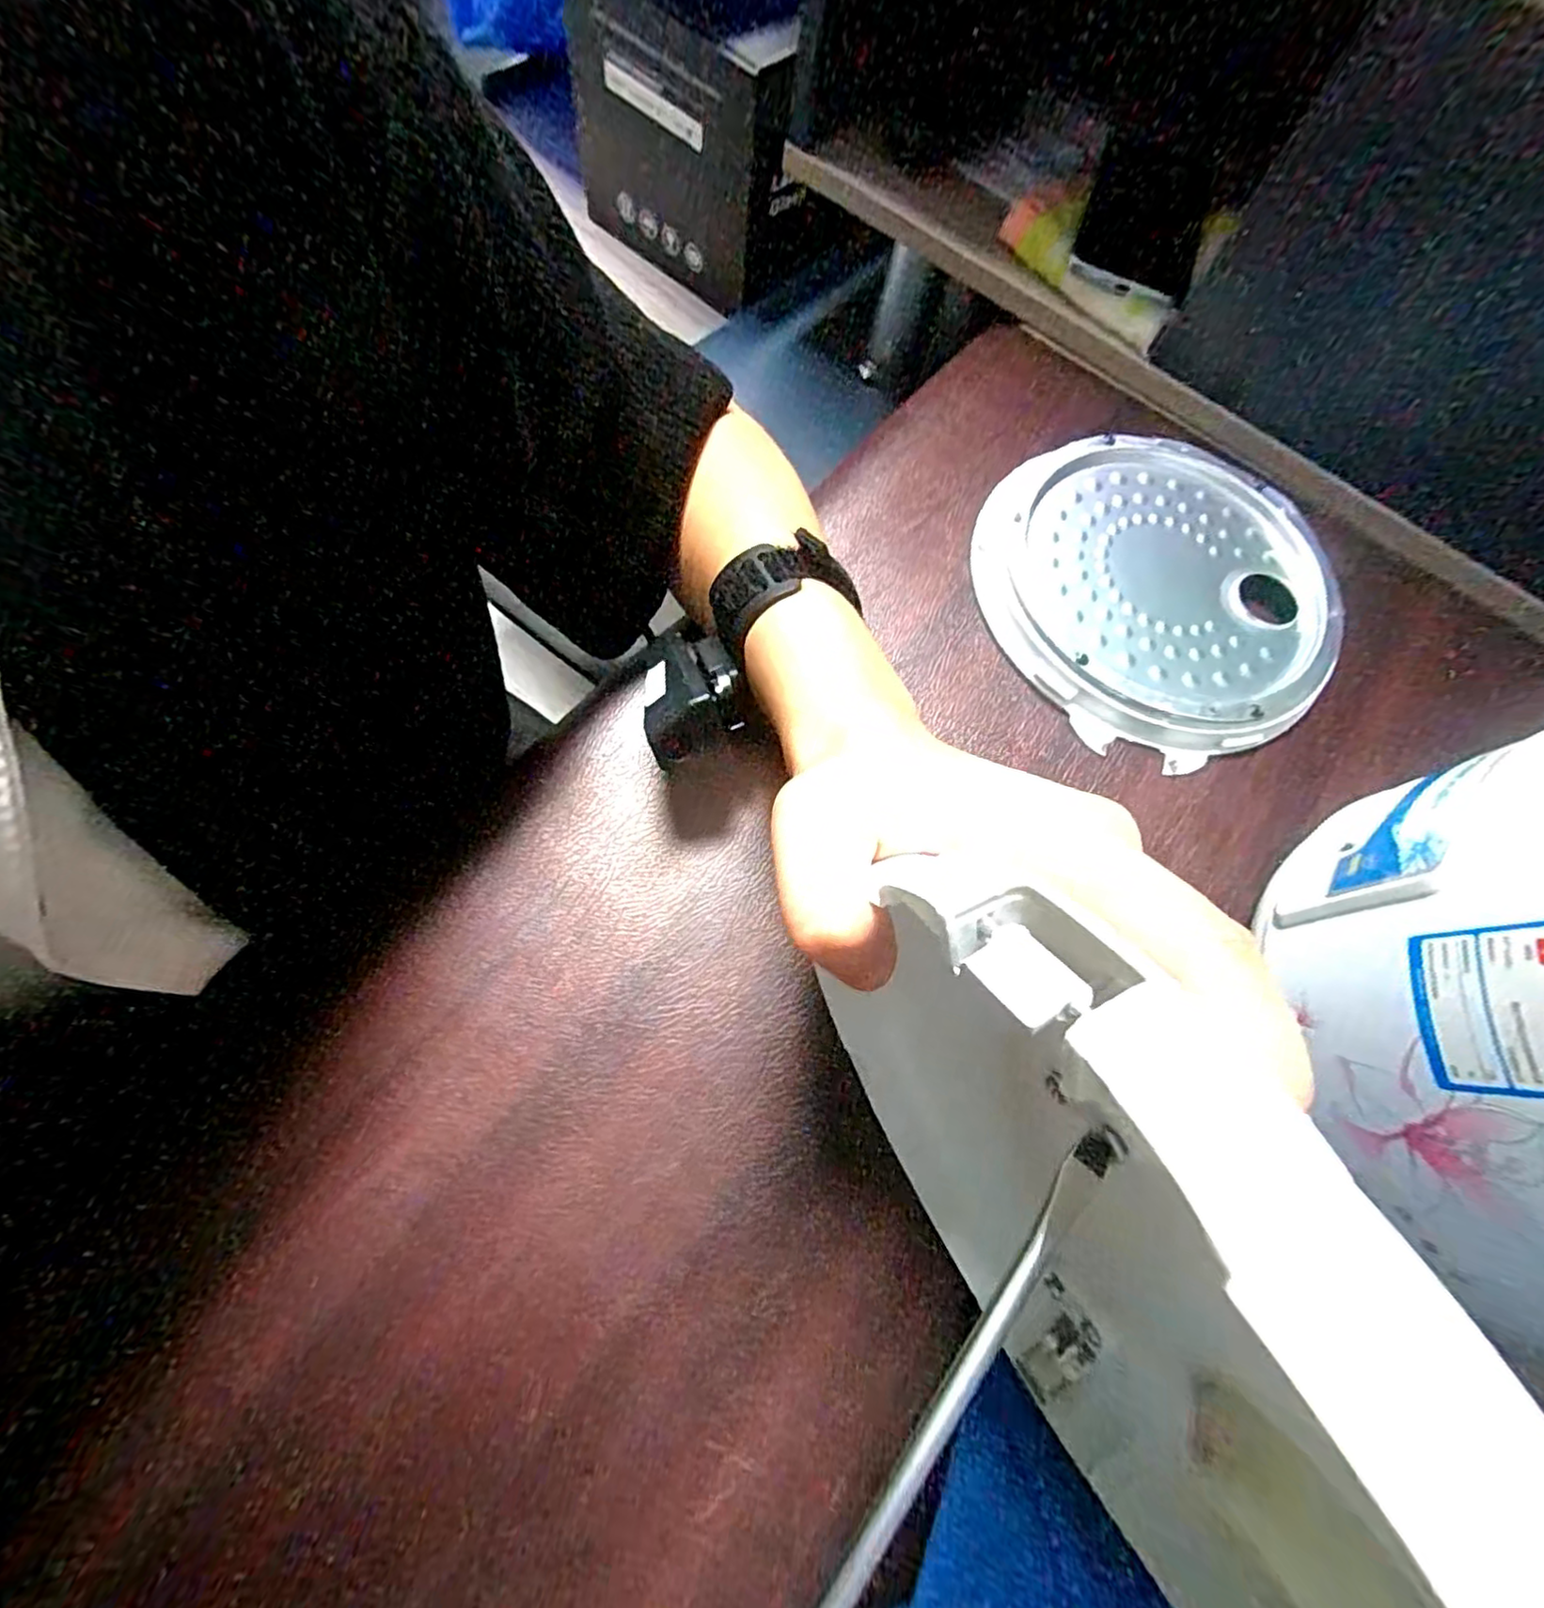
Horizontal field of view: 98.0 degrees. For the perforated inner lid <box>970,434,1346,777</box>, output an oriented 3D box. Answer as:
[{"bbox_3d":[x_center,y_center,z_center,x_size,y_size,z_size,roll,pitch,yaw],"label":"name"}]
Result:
[{"bbox_3d":[0.210,-0.121,0.357,0.197,0.017,0.186,2,69,-6],"label":"perforated inner lid"}]

